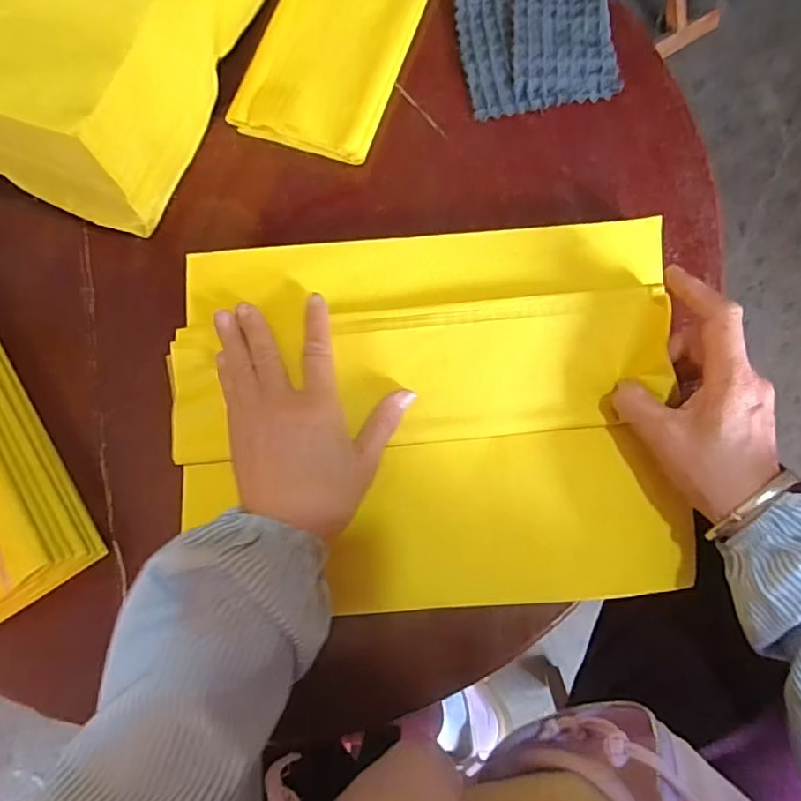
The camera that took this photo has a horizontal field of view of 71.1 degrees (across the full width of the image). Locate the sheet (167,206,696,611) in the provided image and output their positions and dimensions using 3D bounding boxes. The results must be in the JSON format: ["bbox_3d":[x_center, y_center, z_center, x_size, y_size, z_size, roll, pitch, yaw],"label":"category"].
[{"bbox_3d":[0.018,0.007,0.394,0.345,0.028,0.264,-3,81,-1],"label":"sheet"}]

